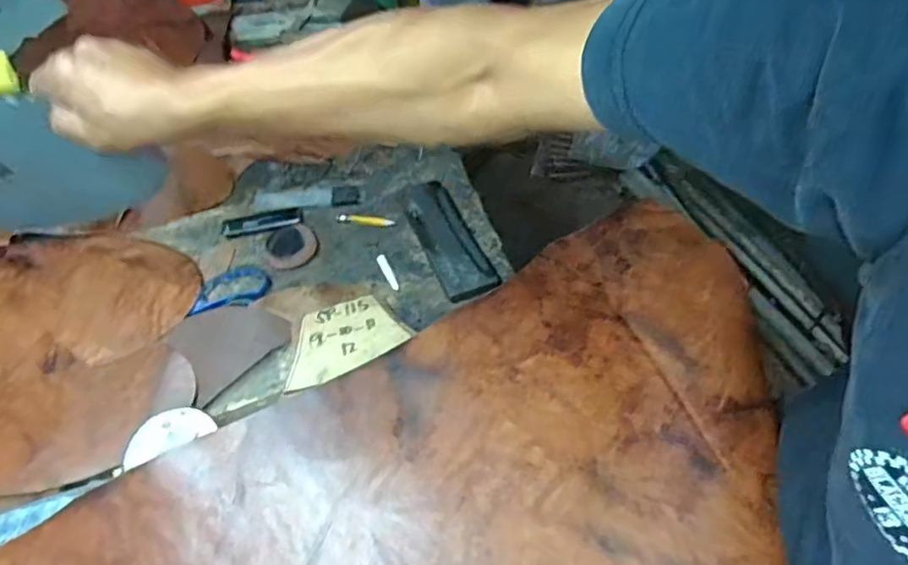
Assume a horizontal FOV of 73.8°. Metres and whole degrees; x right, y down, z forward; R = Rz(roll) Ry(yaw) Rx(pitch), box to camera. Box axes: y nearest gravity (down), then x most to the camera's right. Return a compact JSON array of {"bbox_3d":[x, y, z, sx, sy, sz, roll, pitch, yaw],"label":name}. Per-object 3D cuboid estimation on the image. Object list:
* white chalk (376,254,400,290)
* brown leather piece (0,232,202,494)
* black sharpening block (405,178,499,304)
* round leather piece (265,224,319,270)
[{"bbox_3d":[-0.067,-0.011,0.614,0.009,0.006,0.044,-21,61,-15],"label":"white chalk"},{"bbox_3d":[-0.400,0.060,0.548,0.286,0.030,0.258,-3,57,-4],"label":"brown leather piece"},{"bbox_3d":[-0.008,-0.049,0.626,0.053,0.019,0.155,-20,60,-14],"label":"black sharpening block"},{"bbox_3d":[-0.168,-0.038,0.627,0.051,0.004,0.054,1,57,-2],"label":"round leather piece"}]

